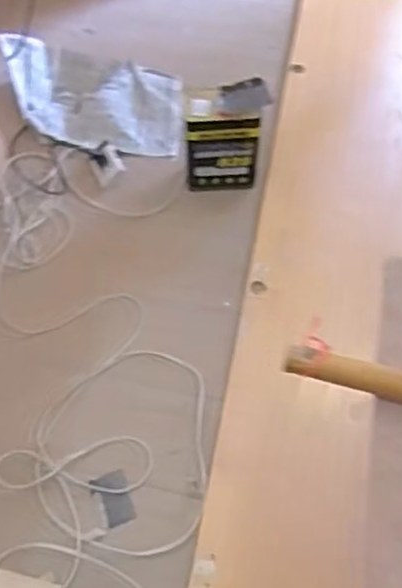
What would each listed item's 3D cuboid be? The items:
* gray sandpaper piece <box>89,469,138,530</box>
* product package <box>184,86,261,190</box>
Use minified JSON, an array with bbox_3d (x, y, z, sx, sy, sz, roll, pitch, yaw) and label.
[{"bbox_3d":[-0.168,0.395,1.352,0.066,0.005,0.098,-18,66,-11],"label":"gray sandpaper piece"},{"bbox_3d":[0.049,-0.342,1.627,0.171,0.249,0.077,4,61,4],"label":"product package"}]

